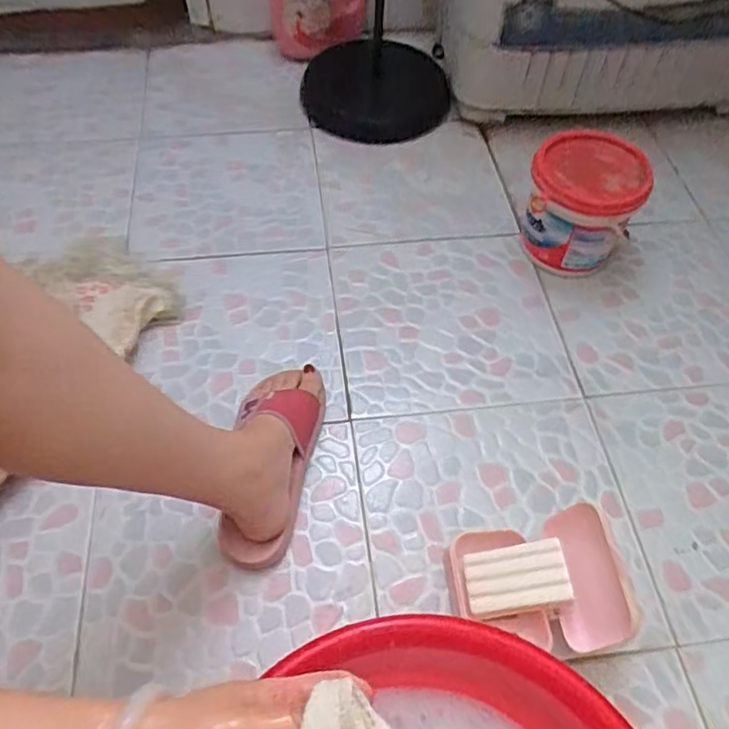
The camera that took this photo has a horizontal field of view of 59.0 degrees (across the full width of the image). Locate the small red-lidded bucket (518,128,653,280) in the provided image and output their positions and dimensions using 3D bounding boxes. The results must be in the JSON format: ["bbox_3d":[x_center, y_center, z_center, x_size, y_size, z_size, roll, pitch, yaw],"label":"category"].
[{"bbox_3d":[0.299,-0.218,0.898,0.145,0.152,0.142,1,55,-1],"label":"small red-lidded bucket"}]

